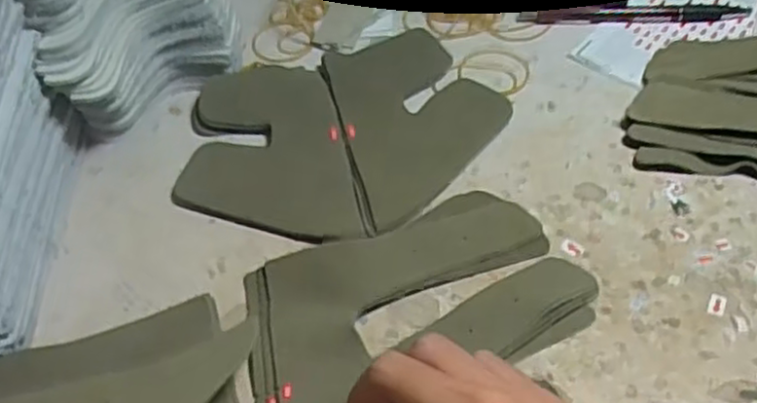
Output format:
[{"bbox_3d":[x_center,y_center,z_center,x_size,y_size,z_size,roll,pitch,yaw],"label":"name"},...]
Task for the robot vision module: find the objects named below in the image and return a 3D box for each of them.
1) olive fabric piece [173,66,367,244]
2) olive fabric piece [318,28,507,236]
[{"bbox_3d":[-0.070,-0.028,0.433,0.100,0.008,0.133,-12,53,-3],"label":"olive fabric piece"},{"bbox_3d":[0.026,-0.053,0.444,0.098,0.004,0.145,-16,53,-5],"label":"olive fabric piece"}]

